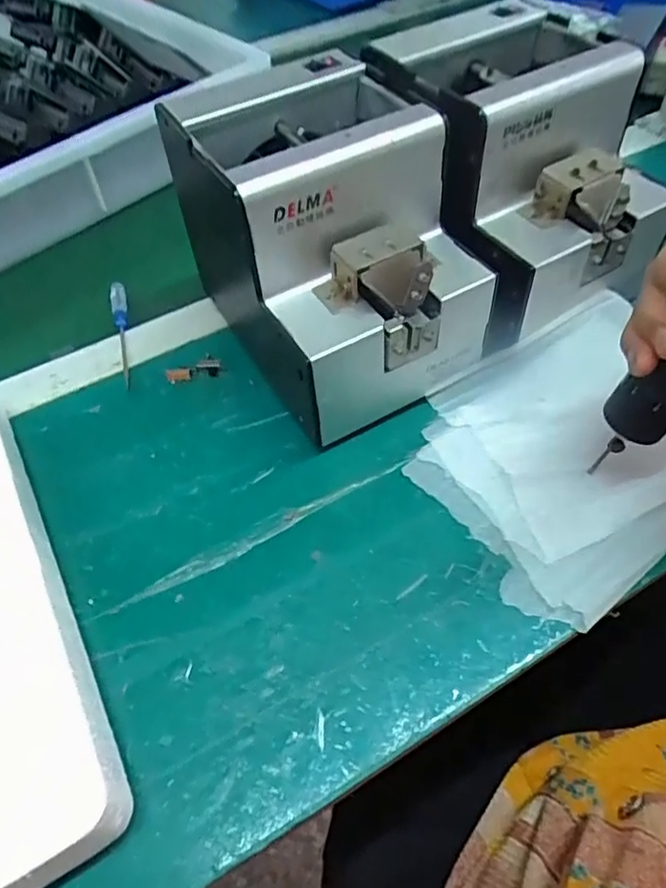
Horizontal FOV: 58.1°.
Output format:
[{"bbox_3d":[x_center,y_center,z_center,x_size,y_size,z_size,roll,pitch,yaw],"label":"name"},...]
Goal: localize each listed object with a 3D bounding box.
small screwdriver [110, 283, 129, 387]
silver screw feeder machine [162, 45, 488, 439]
[{"bbox_3d":[-0.157,-0.083,0.446,0.013,0.009,0.118,-15,53,-8],"label":"small screwdriver"},{"bbox_3d":[-0.008,-0.124,0.378,0.130,0.148,0.187,-25,55,-15],"label":"silver screw feeder machine"}]

